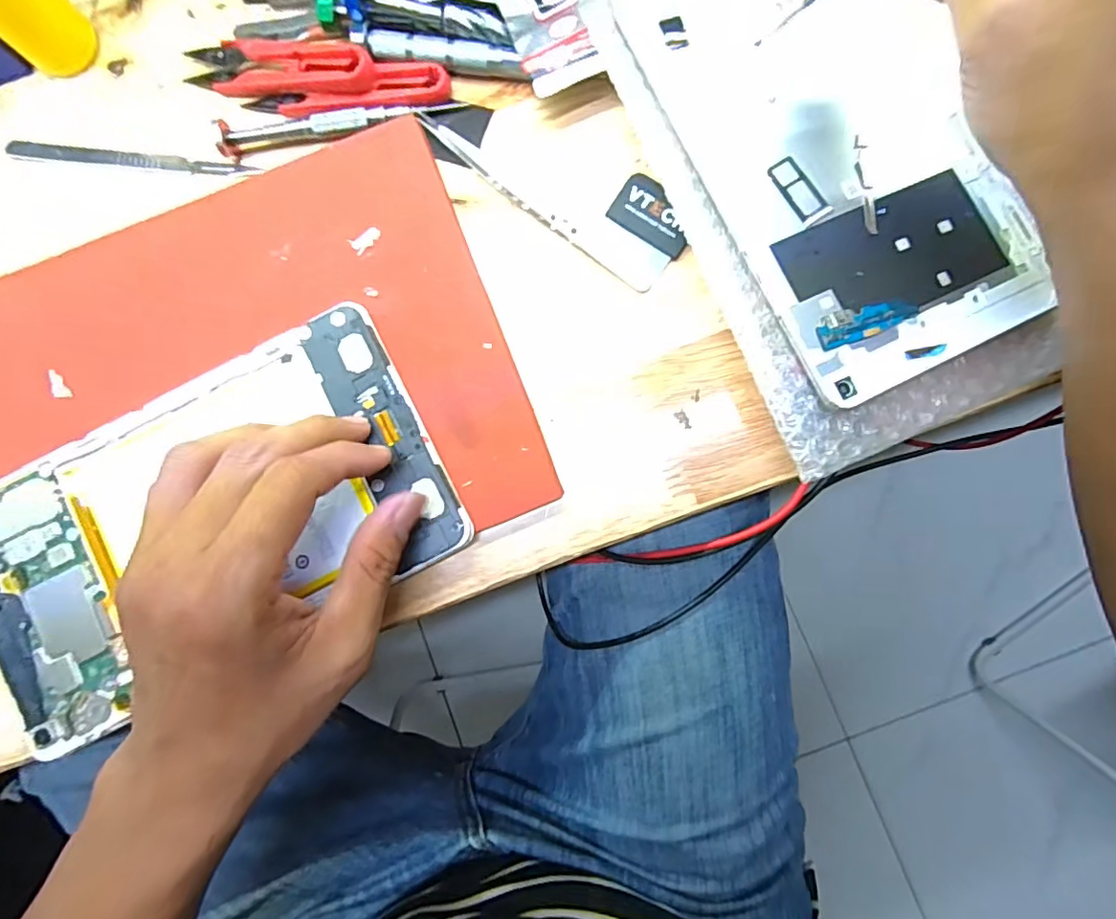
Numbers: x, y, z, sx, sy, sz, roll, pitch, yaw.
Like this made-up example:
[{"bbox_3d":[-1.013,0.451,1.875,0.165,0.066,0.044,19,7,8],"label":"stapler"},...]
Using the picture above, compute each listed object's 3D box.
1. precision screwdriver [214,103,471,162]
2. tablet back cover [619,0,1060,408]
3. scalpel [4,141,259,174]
[{"bbox_3d":[-0.103,-0.159,0.262,0.114,0.008,0.013,-8,84,1],"label":"precision screwdriver"},{"bbox_3d":[0.129,-0.139,0.239,0.134,0.012,0.206,-23,84,-8],"label":"tablet back cover"},{"bbox_3d":[-0.210,-0.148,0.271,0.129,0.007,0.011,6,84,3],"label":"scalpel"}]

